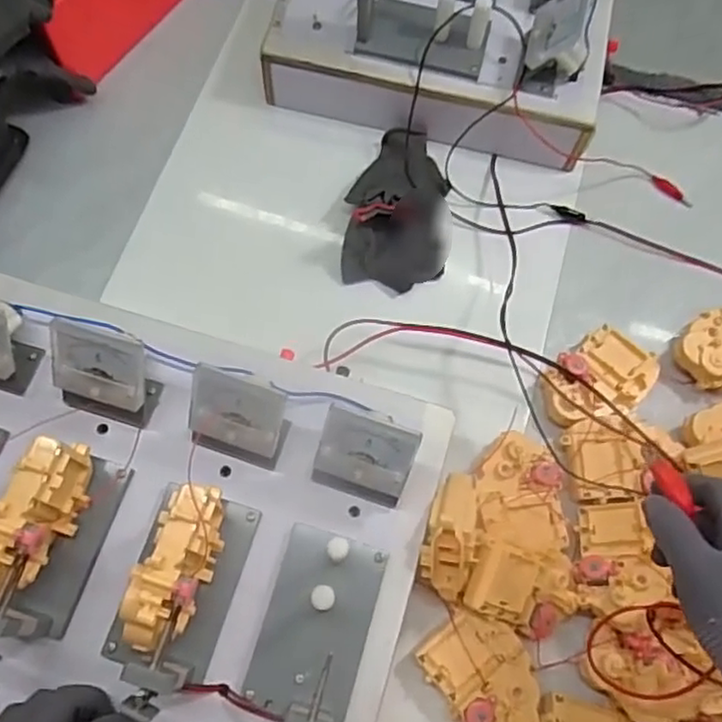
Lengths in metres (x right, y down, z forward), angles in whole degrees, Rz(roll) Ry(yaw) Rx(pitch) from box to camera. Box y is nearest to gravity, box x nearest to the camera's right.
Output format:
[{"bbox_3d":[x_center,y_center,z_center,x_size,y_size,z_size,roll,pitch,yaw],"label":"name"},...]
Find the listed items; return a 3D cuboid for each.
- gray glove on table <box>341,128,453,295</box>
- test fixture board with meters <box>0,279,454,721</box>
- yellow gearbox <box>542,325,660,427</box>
[{"bbox_3d":[0.037,-0.154,0.646,0.098,0.052,0.163,3,69,-2],"label":"gray glove on table"},{"bbox_3d":[-0.154,0.112,0.453,0.382,0.091,0.317,17,70,4],"label":"test fixture board with meters"},{"bbox_3d":[0.206,0.017,0.598,0.103,0.037,0.070,-33,74,-14],"label":"yellow gearbox"}]

